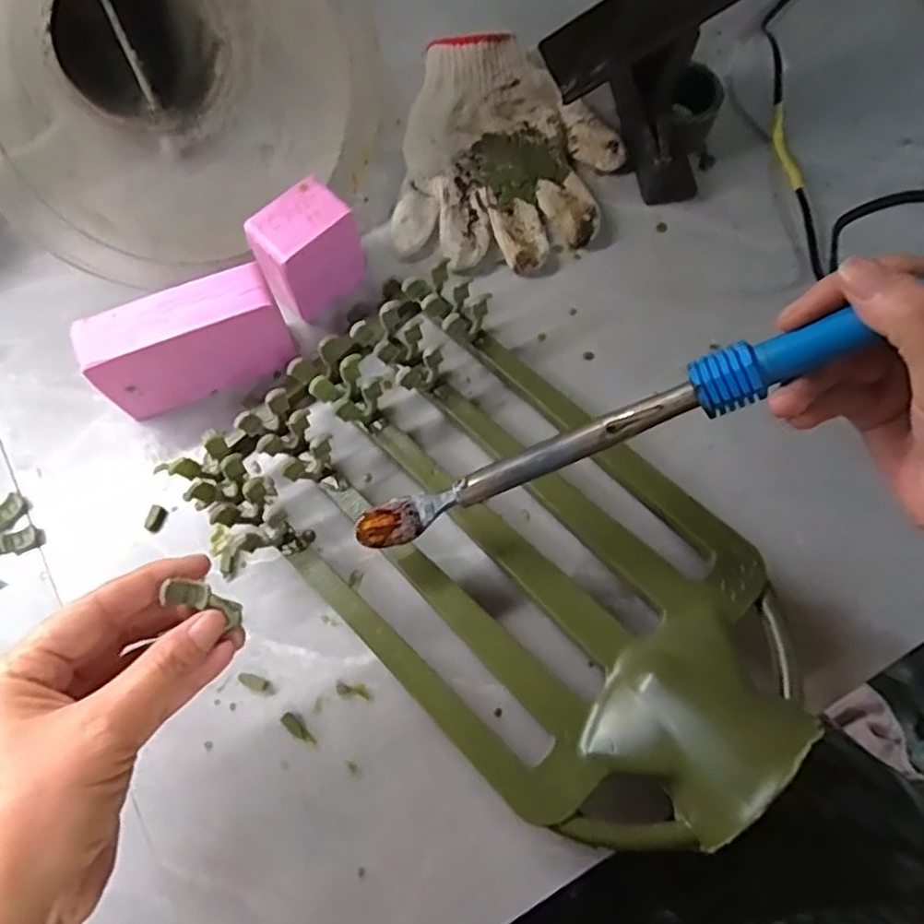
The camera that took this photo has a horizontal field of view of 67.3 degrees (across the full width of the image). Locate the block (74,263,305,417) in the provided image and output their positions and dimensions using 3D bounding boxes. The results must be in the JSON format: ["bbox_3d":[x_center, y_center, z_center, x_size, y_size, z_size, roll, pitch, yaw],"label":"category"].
[{"bbox_3d":[-0.158,-0.070,0.409,0.106,0.071,0.034,-22,72,-8],"label":"block"}]

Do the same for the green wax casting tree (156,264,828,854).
[{"bbox_3d":[0.015,0.047,0.366,0.204,0.069,0.321,-40,75,-14],"label":"green wax casting tree"}]

